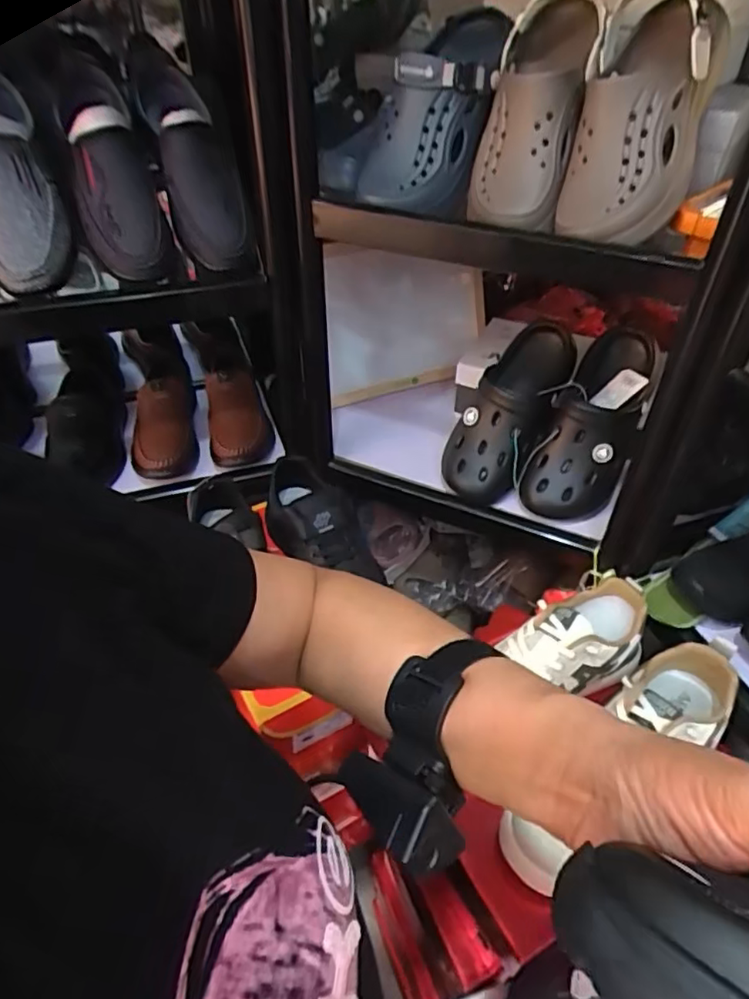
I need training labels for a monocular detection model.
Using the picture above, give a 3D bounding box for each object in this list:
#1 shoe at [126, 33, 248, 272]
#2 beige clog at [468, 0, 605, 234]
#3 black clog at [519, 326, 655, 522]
[{"bbox_3d":[-0.211,-0.415,0.679,0.081,0.078,0.302,-19,82,-21],"label":"shoe"},{"bbox_3d":[0.157,-0.382,0.599,0.096,0.207,0.094,13,5,13],"label":"beige clog"},{"bbox_3d":[0.285,-0.101,0.780,0.108,0.073,0.262,23,84,23],"label":"black clog"}]

